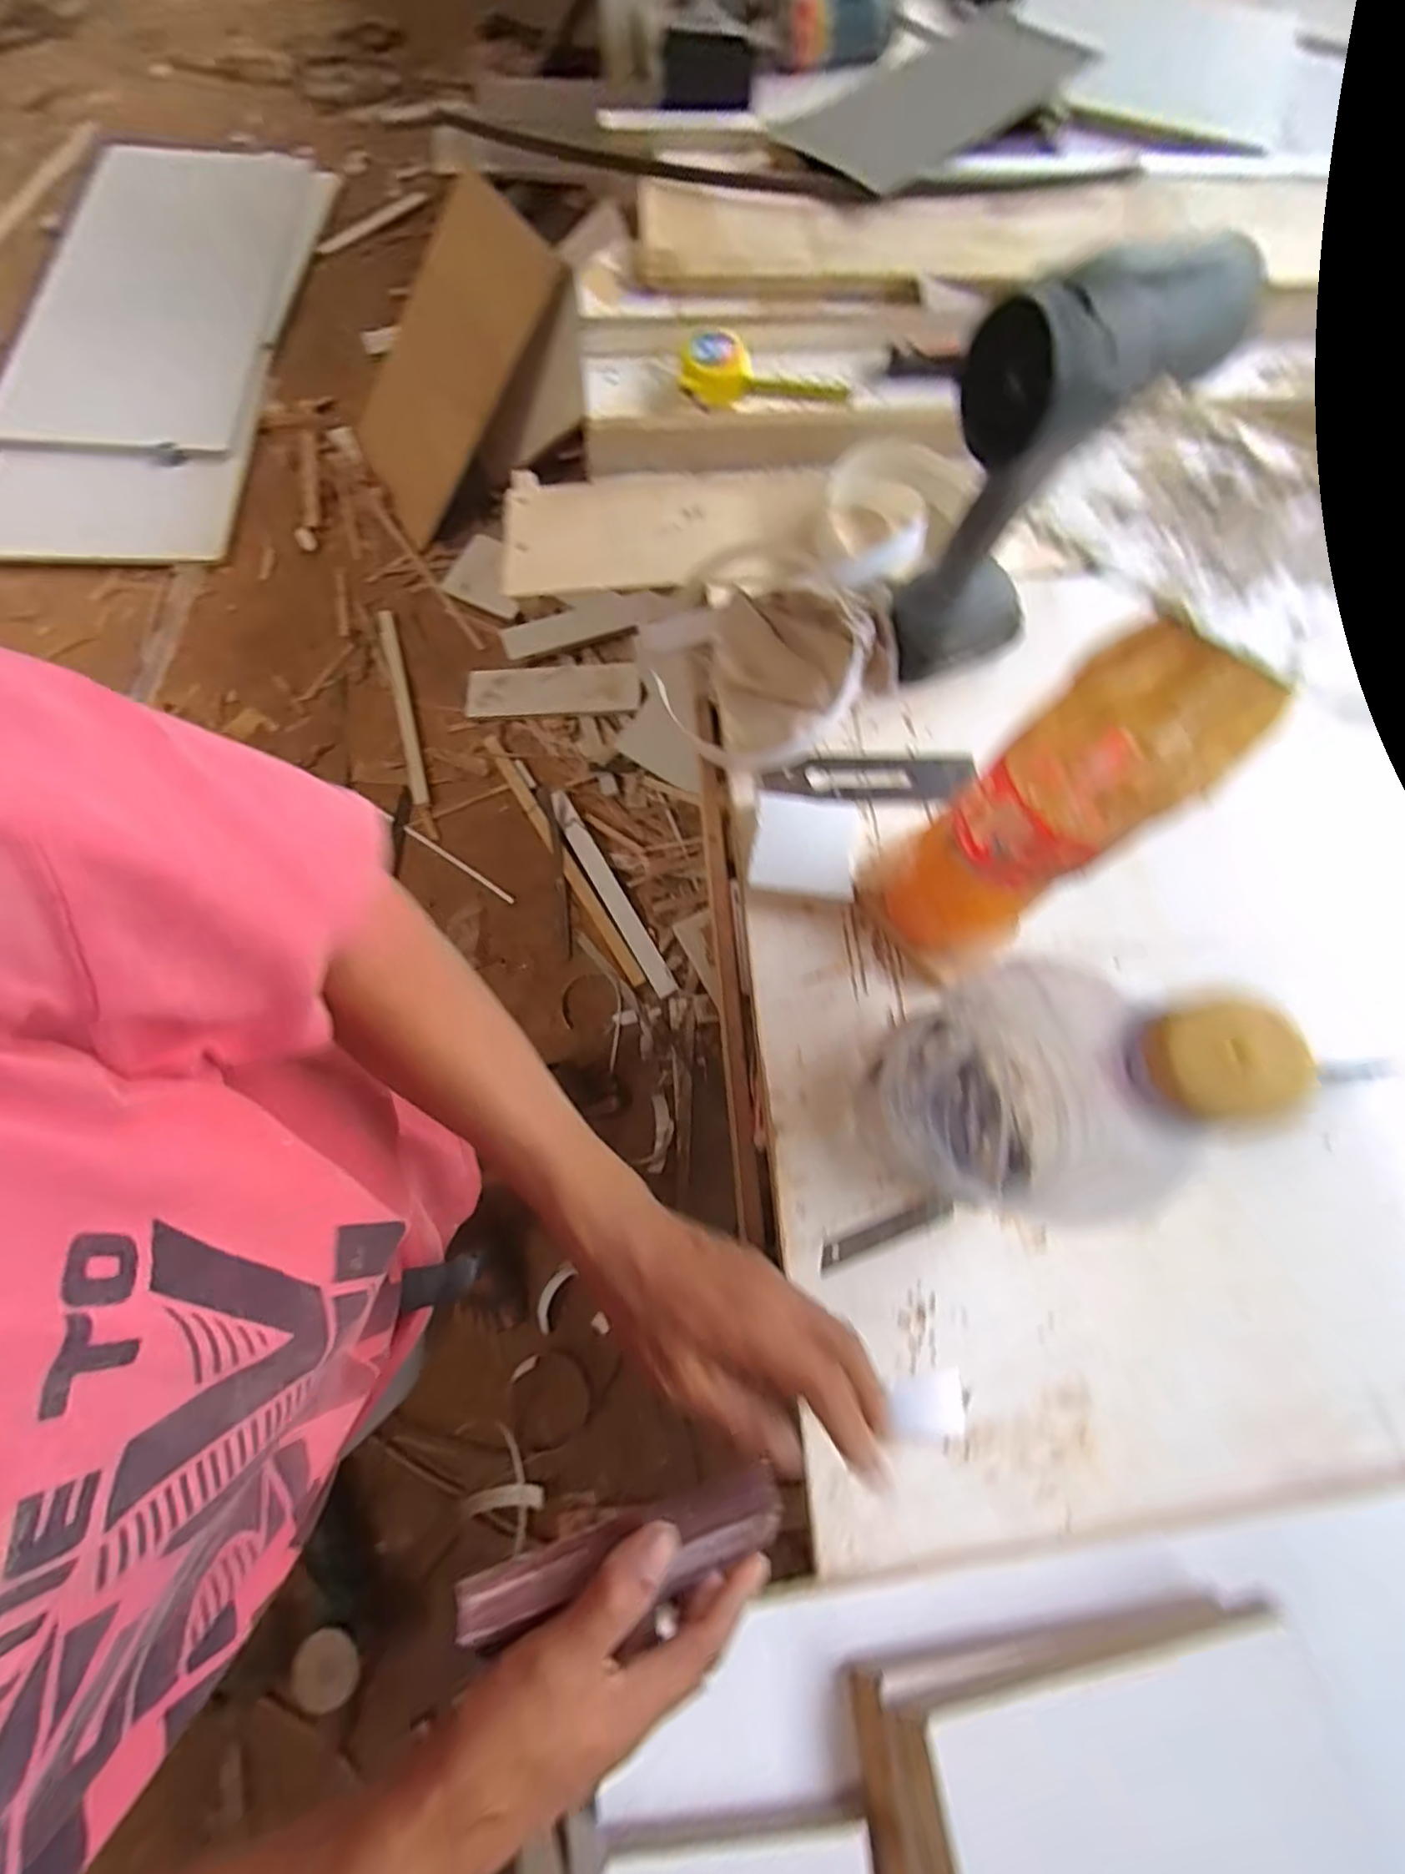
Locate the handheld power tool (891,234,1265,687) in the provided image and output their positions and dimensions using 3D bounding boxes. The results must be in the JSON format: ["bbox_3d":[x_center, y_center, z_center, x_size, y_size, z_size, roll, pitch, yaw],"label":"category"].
[{"bbox_3d":[0.228,-0.314,0.463,0.151,0.256,0.089,-32,76,-12],"label":"handheld power tool"}]

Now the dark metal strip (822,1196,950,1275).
[{"bbox_3d":[0.121,0.196,0.435,0.094,0.004,0.016,-20,74,-9],"label":"dark metal strip"}]

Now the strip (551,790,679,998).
[{"bbox_3d":[-0.185,-0.093,1.312,0.045,0.020,0.482,-28,75,-11],"label":"strip"}]

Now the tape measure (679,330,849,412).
[{"bbox_3d":[0.058,-0.534,0.629,0.160,0.038,0.060,-5,72,-4],"label":"tape measure"}]

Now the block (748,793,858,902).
[{"bbox_3d":[0.079,-0.070,0.512,0.077,0.014,0.082,8,72,0],"label":"block"}]

